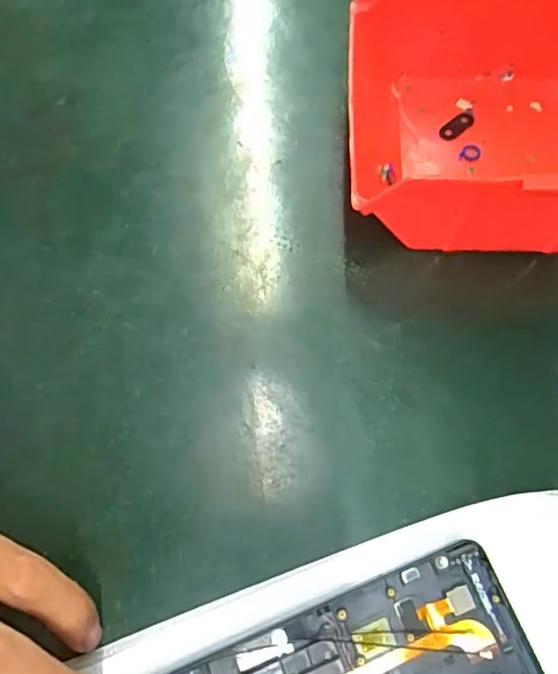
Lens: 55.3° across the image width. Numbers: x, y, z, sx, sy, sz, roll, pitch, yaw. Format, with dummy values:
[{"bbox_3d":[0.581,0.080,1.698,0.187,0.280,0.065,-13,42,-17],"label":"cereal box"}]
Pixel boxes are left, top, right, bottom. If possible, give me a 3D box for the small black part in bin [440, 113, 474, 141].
[{"bbox_3d":[0.095,-0.112,0.283,0.021,0.004,0.009,-39,74,-15],"label":"small black part in bin"}]

